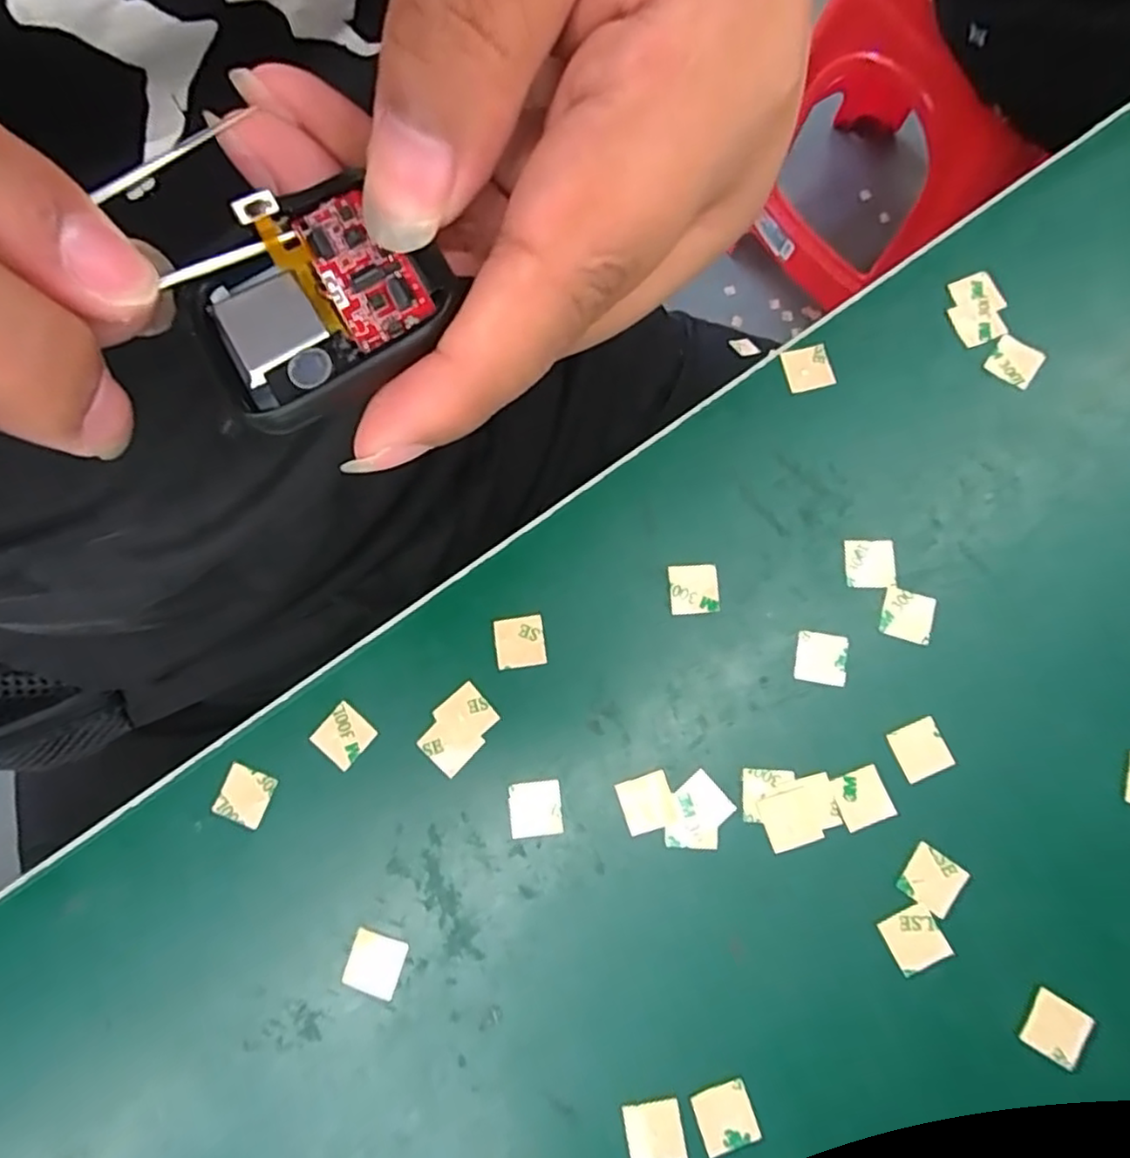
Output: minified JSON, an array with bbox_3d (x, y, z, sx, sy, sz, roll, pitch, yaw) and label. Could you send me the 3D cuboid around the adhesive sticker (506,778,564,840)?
[{"bbox_3d":[-0.009,0.069,0.198,0.015,0.004,0.016,-7,81,1],"label":"adhesive sticker"}]

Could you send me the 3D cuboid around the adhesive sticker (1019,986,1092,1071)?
[{"bbox_3d":[0.135,0.124,0.182,0.015,0.004,0.015,30,87,13],"label":"adhesive sticker"}]

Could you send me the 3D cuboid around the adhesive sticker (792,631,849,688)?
[{"bbox_3d":[0.079,0.025,0.205,0.015,0.004,0.015,8,84,5],"label":"adhesive sticker"}]

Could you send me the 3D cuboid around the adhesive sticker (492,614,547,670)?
[{"bbox_3d":[-0.014,0.020,0.208,0.015,0.004,0.015,-9,81,0],"label":"adhesive sticker"}]

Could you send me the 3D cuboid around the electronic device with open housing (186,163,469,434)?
[{"bbox_3d":[-0.043,-0.047,0.113,0.040,0.008,0.038,-36,80,-6],"label":"electronic device with open housing"}]

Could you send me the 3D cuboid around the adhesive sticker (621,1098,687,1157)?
[{"bbox_3d":[0.024,0.151,0.180,0.015,0.004,0.015,-11,75,0],"label":"adhesive sticker"}]

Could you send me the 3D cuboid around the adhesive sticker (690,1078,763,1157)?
[{"bbox_3d":[0.044,0.147,0.180,0.015,0.004,0.015,-18,76,-3],"label":"adhesive sticker"}]

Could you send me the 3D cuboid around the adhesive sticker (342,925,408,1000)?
[{"bbox_3d":[-0.055,0.111,0.189,0.016,0.004,0.016,15,79,4],"label":"adhesive sticker"}]

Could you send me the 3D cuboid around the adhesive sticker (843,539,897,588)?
[{"bbox_3d":[0.097,-0.005,0.209,0.015,0.004,0.015,-2,81,9],"label":"adhesive sticker"}]

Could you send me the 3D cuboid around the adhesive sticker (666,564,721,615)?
[{"bbox_3d":[0.041,0.003,0.209,0.015,0.004,0.015,-4,78,0],"label":"adhesive sticker"}]

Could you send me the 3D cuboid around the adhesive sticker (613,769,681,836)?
[{"bbox_3d":[0.025,0.067,0.197,0.015,0.004,0.016,-20,78,-1],"label":"adhesive sticker"}]

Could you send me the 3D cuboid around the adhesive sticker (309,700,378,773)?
[{"bbox_3d":[-0.069,0.049,0.204,0.015,0.004,0.015,39,81,7],"label":"adhesive sticker"}]

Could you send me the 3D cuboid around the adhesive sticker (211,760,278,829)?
[{"bbox_3d":[-0.098,0.066,0.201,0.015,0.004,0.016,22,80,5],"label":"adhesive sticker"}]

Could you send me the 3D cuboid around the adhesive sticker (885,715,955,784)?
[{"bbox_3d":[0.107,0.051,0.198,0.015,0.004,0.015,-22,79,0],"label":"adhesive sticker"}]

